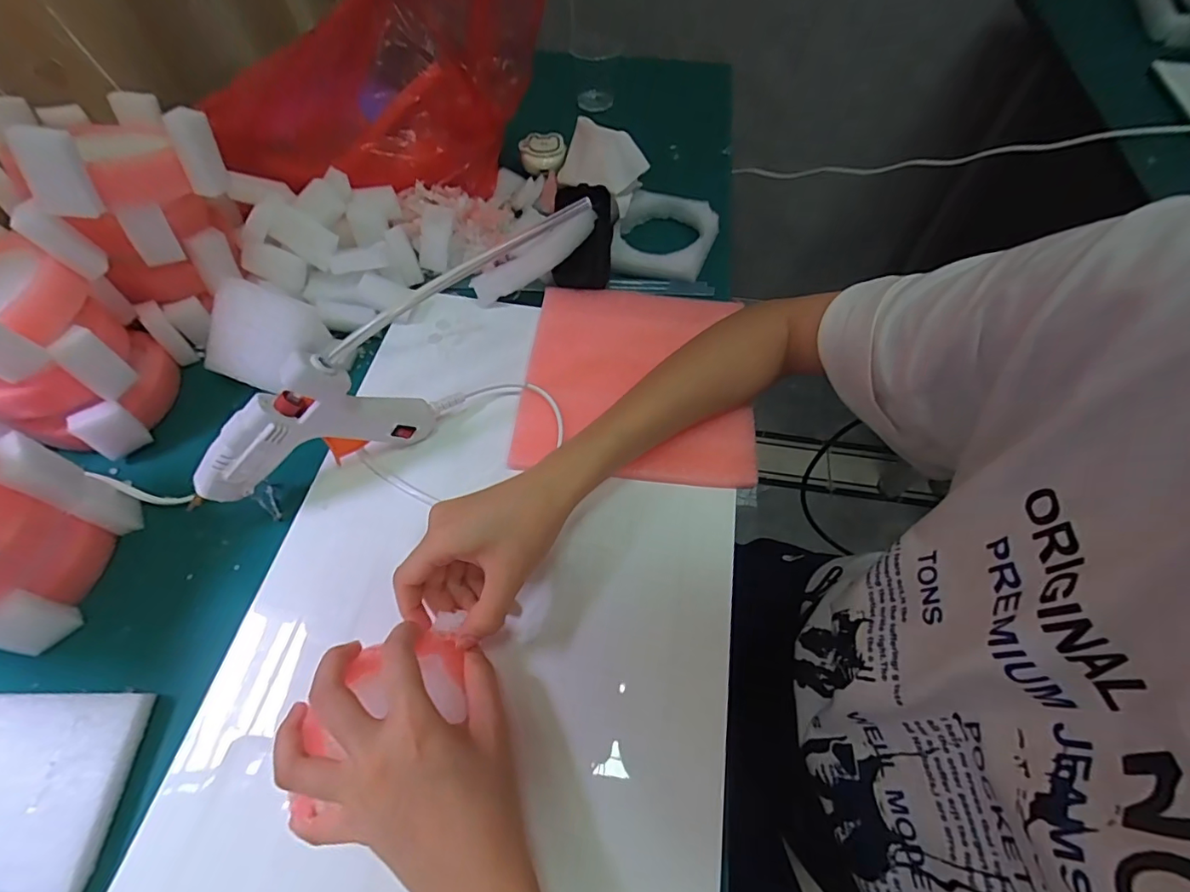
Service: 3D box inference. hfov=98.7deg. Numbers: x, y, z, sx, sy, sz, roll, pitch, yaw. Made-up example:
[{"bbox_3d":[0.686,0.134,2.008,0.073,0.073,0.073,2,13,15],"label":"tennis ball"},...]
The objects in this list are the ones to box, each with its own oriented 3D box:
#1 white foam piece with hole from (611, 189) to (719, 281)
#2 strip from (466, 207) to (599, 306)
[{"bbox_3d":[0.066,-0.200,0.484,0.092,0.025,0.095,12,60,6],"label":"white foam piece with hole"},{"bbox_3d":[-0.044,-0.166,0.443,0.132,0.021,0.037,-35,66,-19],"label":"strip"}]

